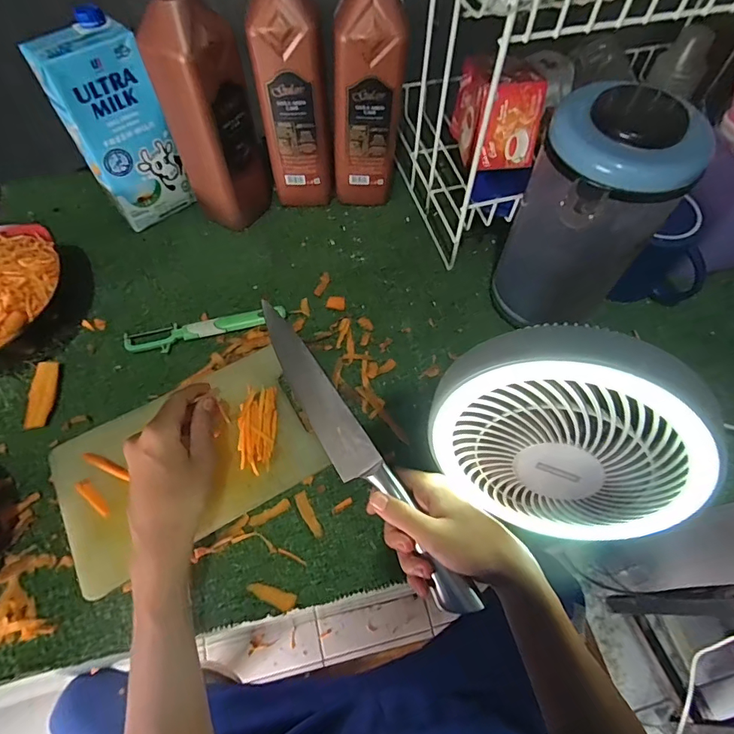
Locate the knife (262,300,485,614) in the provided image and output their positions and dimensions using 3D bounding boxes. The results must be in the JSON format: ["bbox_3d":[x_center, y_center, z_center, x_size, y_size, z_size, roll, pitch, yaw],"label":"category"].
[{"bbox_3d":[-0.015,0.072,0.396,0.034,0.030,0.313,-31,72,-17],"label":"knife"}]

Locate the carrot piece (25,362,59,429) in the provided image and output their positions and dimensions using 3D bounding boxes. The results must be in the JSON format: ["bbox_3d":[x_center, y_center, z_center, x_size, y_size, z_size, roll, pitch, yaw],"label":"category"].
[{"bbox_3d":[-0.332,0.027,0.459,0.025,0.007,0.072,-9,61,-6],"label":"carrot piece"}]

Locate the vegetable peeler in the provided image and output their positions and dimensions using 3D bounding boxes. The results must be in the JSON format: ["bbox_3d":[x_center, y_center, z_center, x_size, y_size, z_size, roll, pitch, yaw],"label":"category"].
[{"bbox_3d":[-0.177,-0.041,0.492,0.175,0.008,0.031,-9,61,-6],"label":"vegetable peeler"}]

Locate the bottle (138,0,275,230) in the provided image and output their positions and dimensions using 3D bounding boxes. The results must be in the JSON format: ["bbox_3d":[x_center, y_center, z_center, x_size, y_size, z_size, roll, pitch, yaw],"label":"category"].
[{"bbox_3d":[-0.169,-0.278,0.485,0.070,0.252,0.077,24,63,12],"label":"bottle"}]

